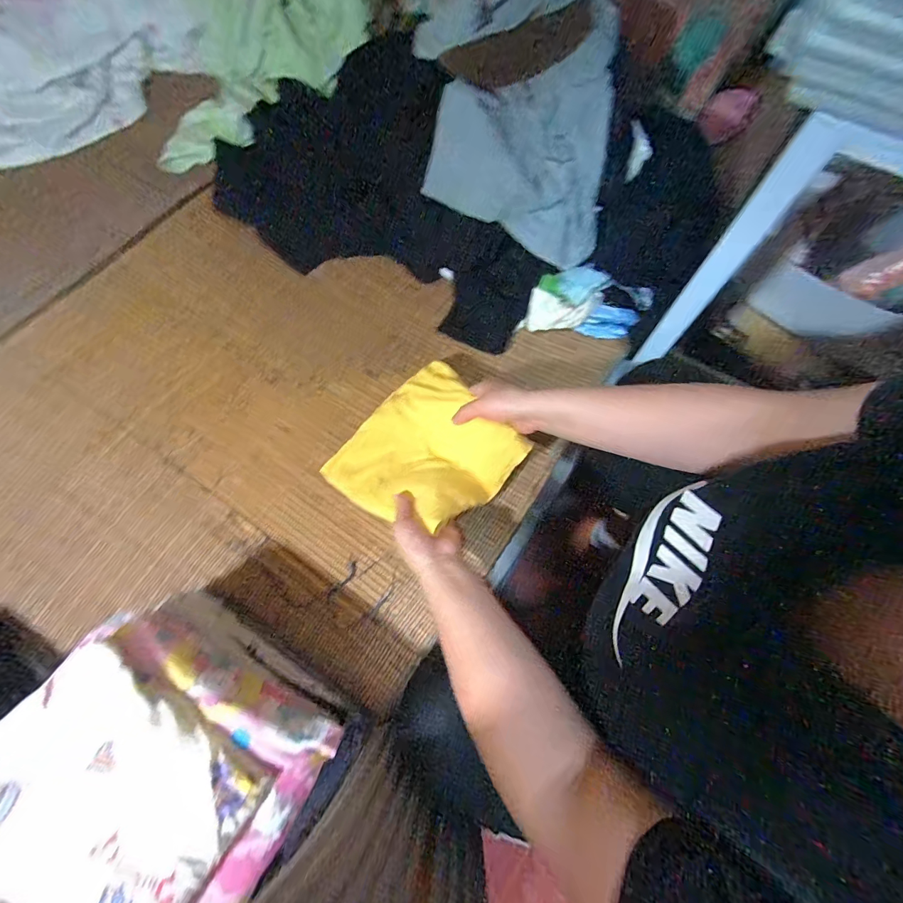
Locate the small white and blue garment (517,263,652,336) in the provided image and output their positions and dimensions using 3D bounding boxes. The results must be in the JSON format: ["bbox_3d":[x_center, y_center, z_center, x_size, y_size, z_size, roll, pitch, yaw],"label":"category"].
[{"bbox_3d":[0.194,-0.213,0.561,0.168,0.072,0.061,11,73,6],"label":"small white and blue garment"}]

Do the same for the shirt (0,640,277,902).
[{"bbox_3d":[-0.272,0.266,0.298,0.208,0.041,0.150,30,75,11],"label":"shirt"}]

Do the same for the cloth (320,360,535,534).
[{"bbox_3d":[-0.043,0.004,0.510,0.212,0.070,0.196,-38,74,-10],"label":"cloth"}]

